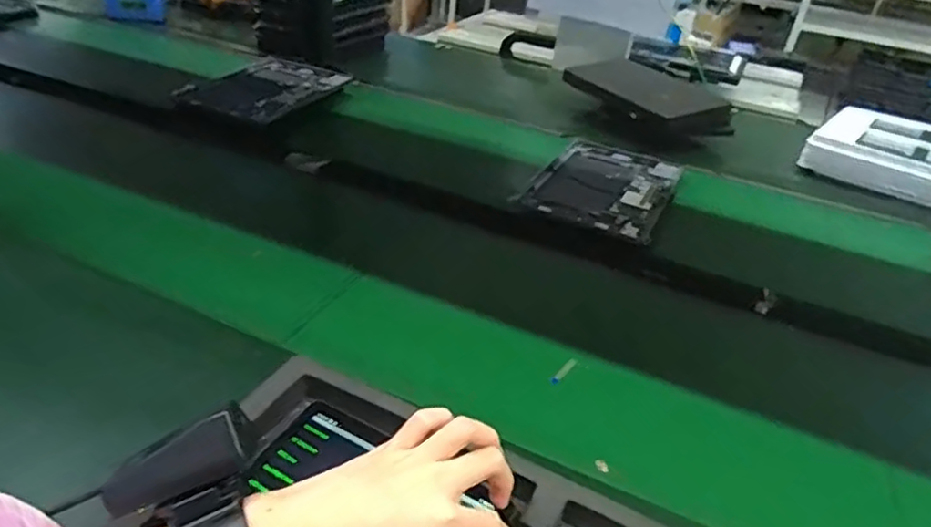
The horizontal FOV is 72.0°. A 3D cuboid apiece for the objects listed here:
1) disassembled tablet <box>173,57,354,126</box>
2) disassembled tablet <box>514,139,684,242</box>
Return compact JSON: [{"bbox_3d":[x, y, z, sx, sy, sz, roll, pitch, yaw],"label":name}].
[{"bbox_3d":[-0.314,-0.288,1.038,0.169,0.015,0.253,17,35,16],"label":"disassembled tablet"},{"bbox_3d":[0.188,-0.108,0.863,0.171,0.014,0.254,20,36,19],"label":"disassembled tablet"}]

